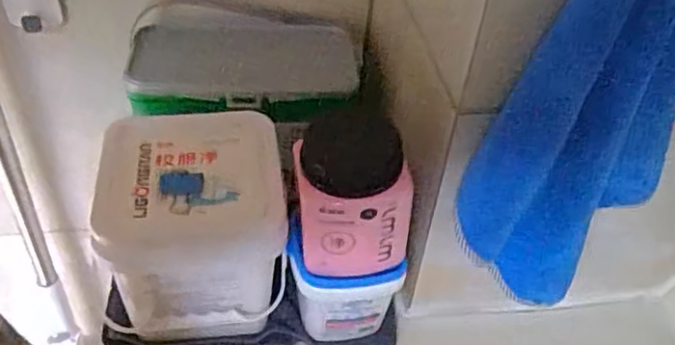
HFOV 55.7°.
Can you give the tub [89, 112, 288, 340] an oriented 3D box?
[{"bbox_3d":[-0.125,0.057,0.573,0.146,0.169,0.141,-3,43,-8],"label":"tub"}]

